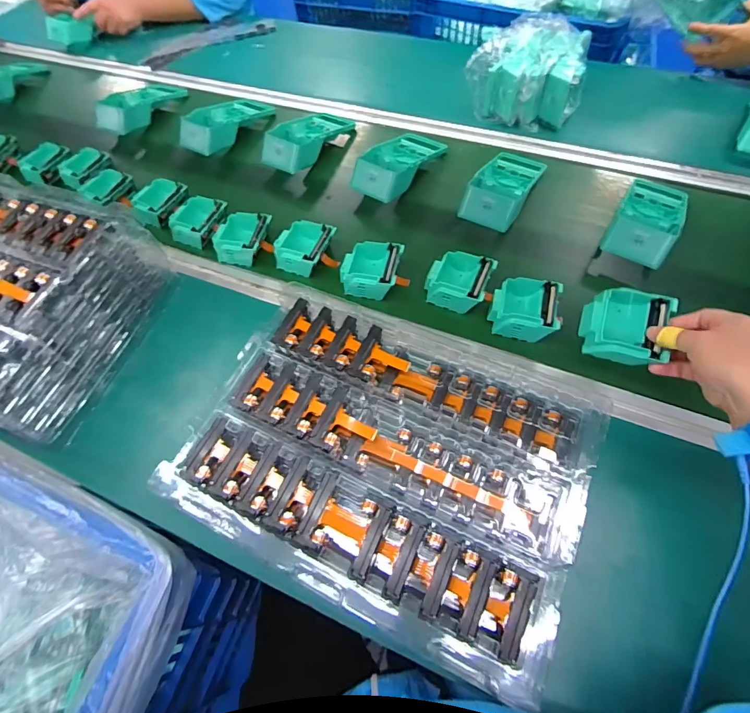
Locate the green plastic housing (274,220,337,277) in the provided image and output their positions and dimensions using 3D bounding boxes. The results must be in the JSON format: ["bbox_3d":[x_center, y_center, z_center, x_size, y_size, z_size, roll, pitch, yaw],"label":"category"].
[{"bbox_3d":[-0.105,-0.159,0.597,0.080,0.039,0.077,15,64,13],"label":"green plastic housing"}]

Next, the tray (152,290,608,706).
[{"bbox_3d":[0.012,0.093,0.404,0.371,0.029,0.258,22,66,16],"label":"tray"}]

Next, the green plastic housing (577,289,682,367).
[{"bbox_3d":[0.282,-0.034,0.457,0.084,0.052,0.084,22,87,25],"label":"green plastic housing"}]

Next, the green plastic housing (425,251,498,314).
[{"bbox_3d":[0.114,-0.101,0.550,0.078,0.042,0.072,21,65,15],"label":"green plastic housing"}]

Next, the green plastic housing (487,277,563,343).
[{"bbox_3d":[0.192,-0.060,0.526,0.084,0.050,0.077,13,63,12],"label":"green plastic housing"}]

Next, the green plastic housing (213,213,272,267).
[{"bbox_3d":[-0.201,-0.180,0.613,0.079,0.032,0.083,14,64,12],"label":"green plastic housing"}]

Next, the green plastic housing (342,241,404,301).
[{"bbox_3d":[-0.006,-0.119,0.568,0.082,0.040,0.081,12,63,11],"label":"green plastic housing"}]

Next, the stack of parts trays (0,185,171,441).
[{"bbox_3d":[-0.509,-0.086,0.508,0.368,0.106,0.271,14,64,12],"label":"stack of parts trays"}]

